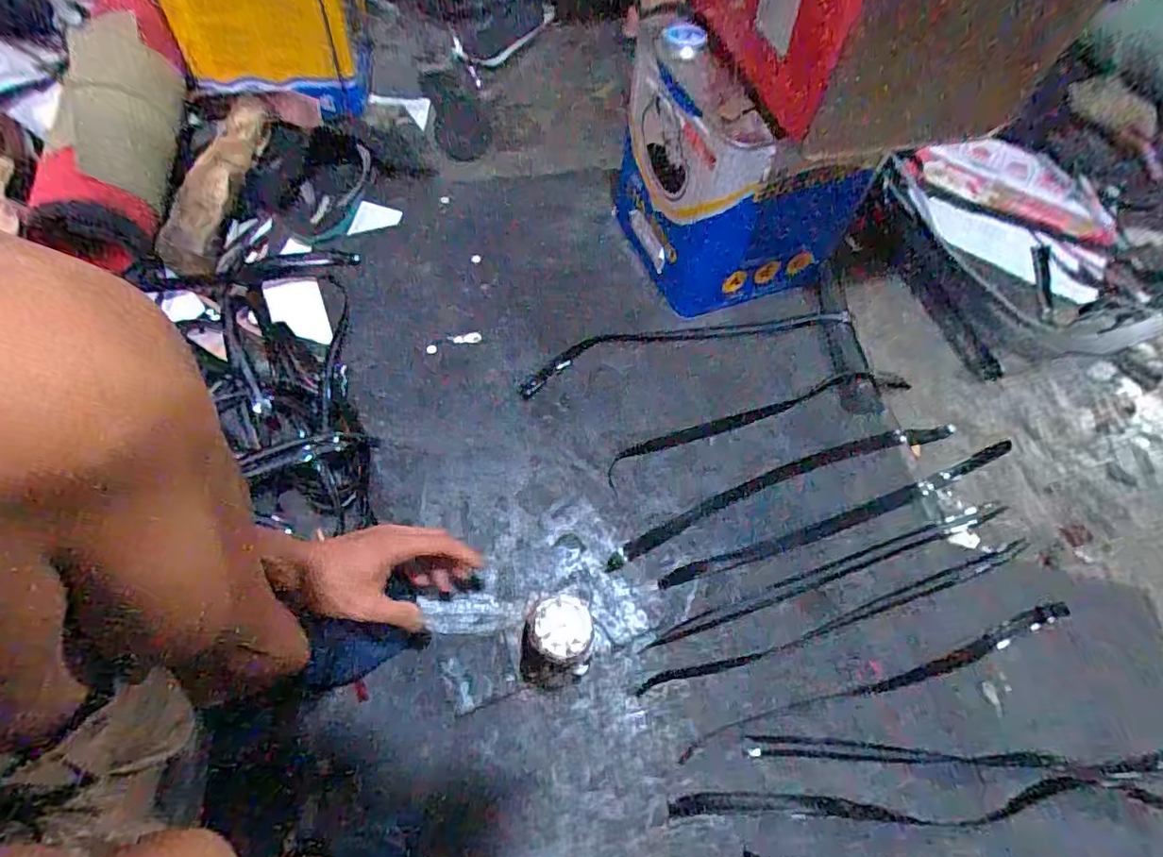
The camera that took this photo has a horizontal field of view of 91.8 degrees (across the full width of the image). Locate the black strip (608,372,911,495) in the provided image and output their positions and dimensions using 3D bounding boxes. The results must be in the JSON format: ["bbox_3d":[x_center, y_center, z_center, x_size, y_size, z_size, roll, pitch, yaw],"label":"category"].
[{"bbox_3d":[0.224,-0.013,0.704,0.418,0.020,0.047,-18,62,-13],"label":"black strip"}]

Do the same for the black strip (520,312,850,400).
[{"bbox_3d":[0.135,-0.118,0.738,0.444,0.012,0.062,-13,62,-11],"label":"black strip"}]

